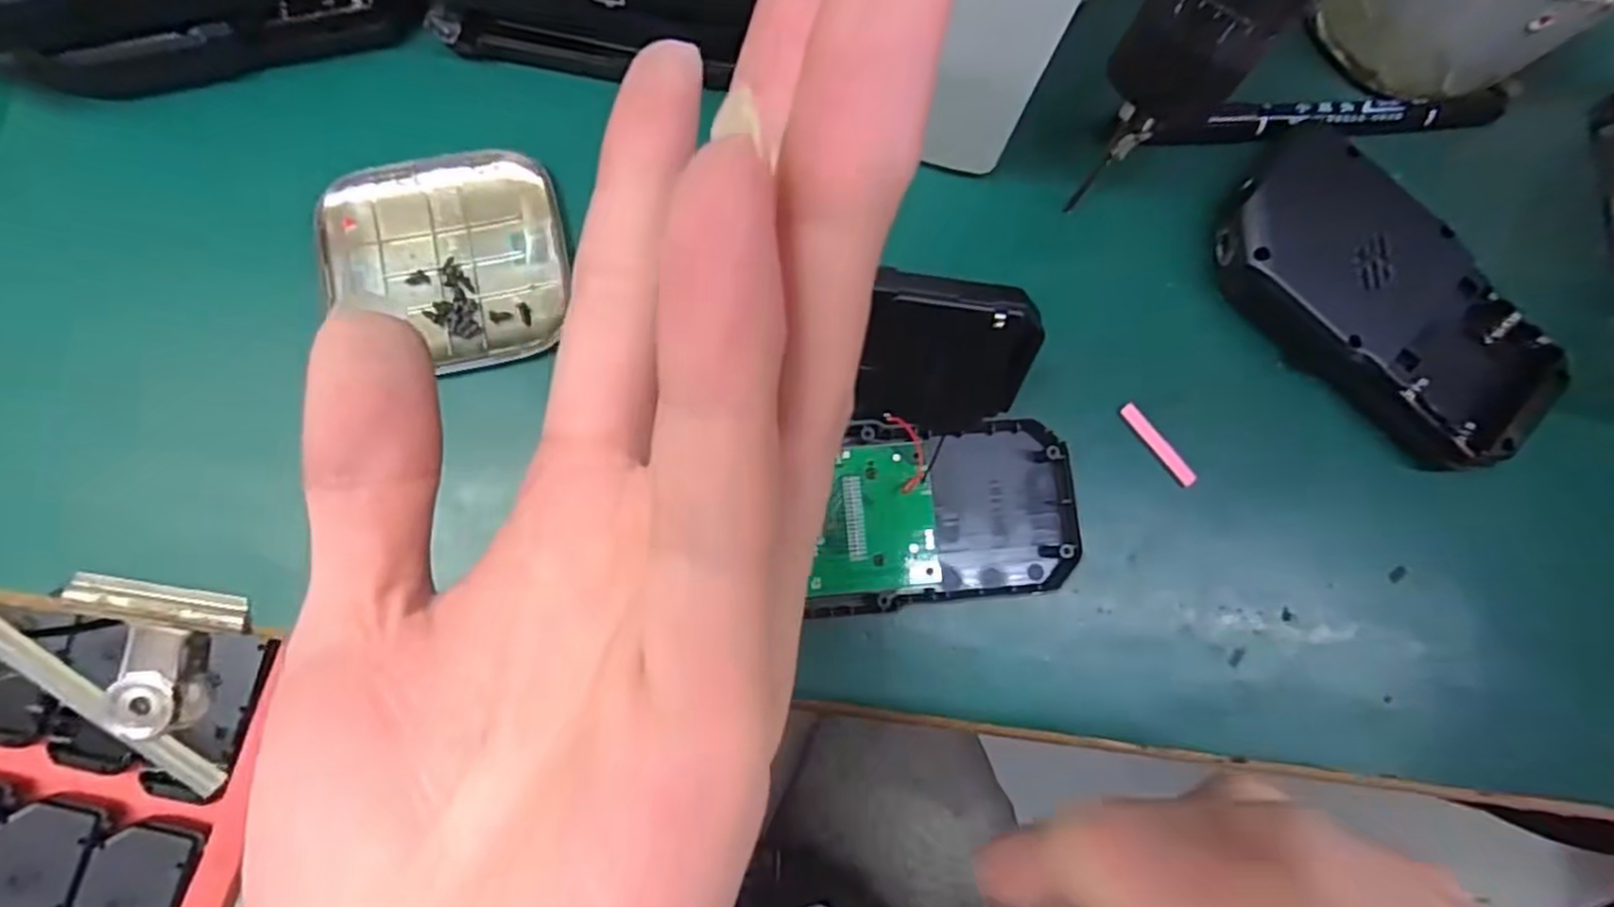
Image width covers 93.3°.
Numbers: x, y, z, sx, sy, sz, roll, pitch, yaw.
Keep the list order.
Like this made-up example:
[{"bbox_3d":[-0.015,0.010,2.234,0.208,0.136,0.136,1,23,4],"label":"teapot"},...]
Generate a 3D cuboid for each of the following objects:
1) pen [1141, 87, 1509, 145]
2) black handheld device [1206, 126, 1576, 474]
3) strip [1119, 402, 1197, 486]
[{"bbox_3d":[0.180,-0.114,0.260,0.132,0.015,0.017,-6,82,-4],"label":"pen"},{"bbox_3d":[0.182,-0.048,0.244,0.061,0.016,0.113,-43,86,-8],"label":"black handheld device"},{"bbox_3d":[0.114,-0.003,0.247,0.005,0.004,0.032,-39,85,-8],"label":"strip"}]

